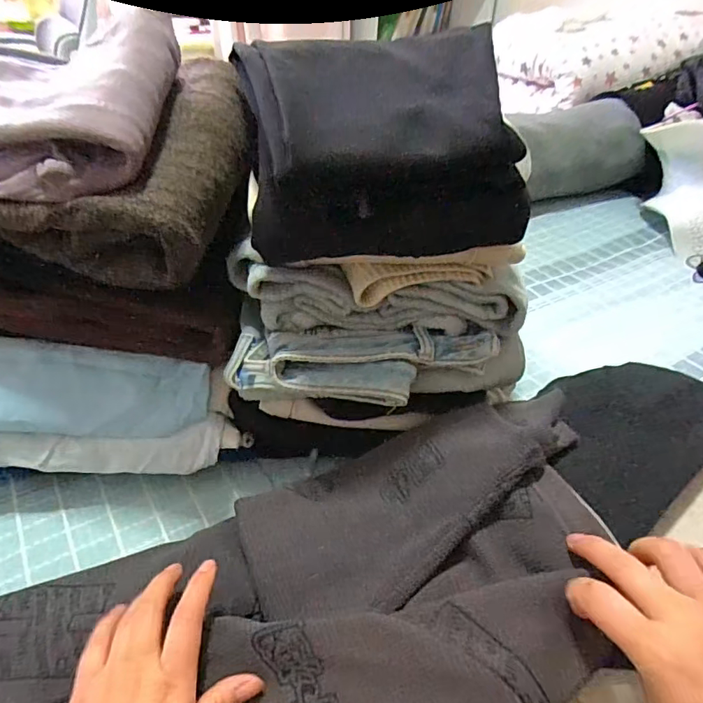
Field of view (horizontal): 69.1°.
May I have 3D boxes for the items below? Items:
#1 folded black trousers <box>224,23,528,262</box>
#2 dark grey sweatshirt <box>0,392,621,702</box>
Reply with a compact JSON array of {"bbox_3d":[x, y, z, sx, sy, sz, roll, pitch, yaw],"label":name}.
[{"bbox_3d":[0.020,-0.174,0.427,0.209,0.132,0.161,-5,39,-10],"label":"folded black trousers"},{"bbox_3d":[-0.097,0.204,0.326,0.596,0.077,0.254,-21,43,-15],"label":"dark grey sweatshirt"}]

